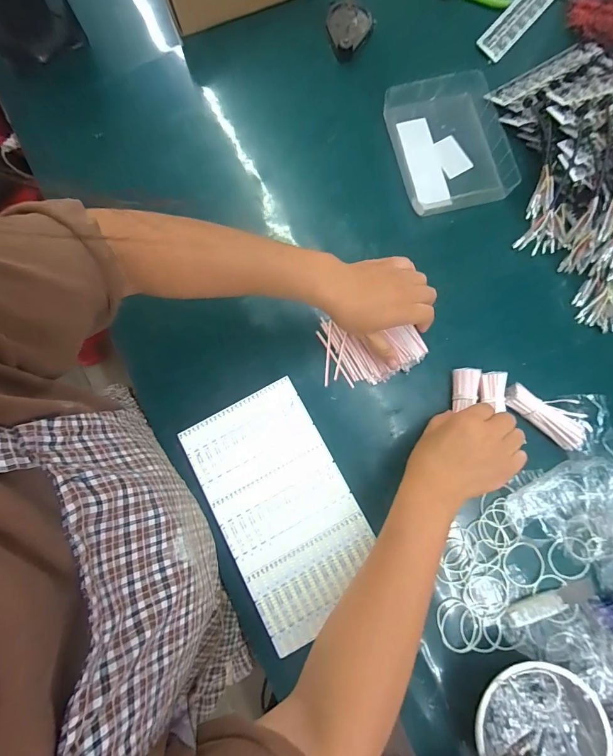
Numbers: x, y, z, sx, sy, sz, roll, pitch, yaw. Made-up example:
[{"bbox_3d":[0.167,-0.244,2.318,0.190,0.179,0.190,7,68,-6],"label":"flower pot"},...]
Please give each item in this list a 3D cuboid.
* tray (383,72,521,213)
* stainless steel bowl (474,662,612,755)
[{"bbox_3d":[0.200,-0.324,0.512,0.148,0.037,0.188,-12,79,-1],"label":"tray"},{"bbox_3d":[0.234,0.354,0.374,0.115,0.045,0.124,0,79,1],"label":"stainless steel bowl"}]

